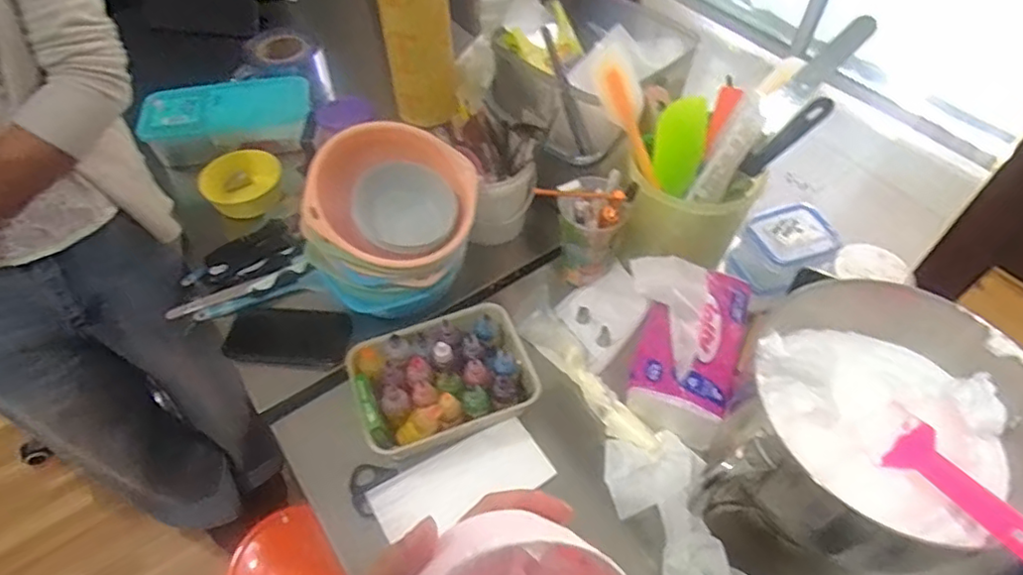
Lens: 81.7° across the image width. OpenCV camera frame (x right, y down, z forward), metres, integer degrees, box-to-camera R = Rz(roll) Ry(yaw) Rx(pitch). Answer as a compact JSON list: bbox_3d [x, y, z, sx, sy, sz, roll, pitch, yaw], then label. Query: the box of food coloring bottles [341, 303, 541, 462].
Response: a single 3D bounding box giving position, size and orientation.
[{"bbox_3d":[-0.080,0.106,0.695,0.202,0.067,0.147,-18,55,-13],"label":"box of food coloring bottles"}]

